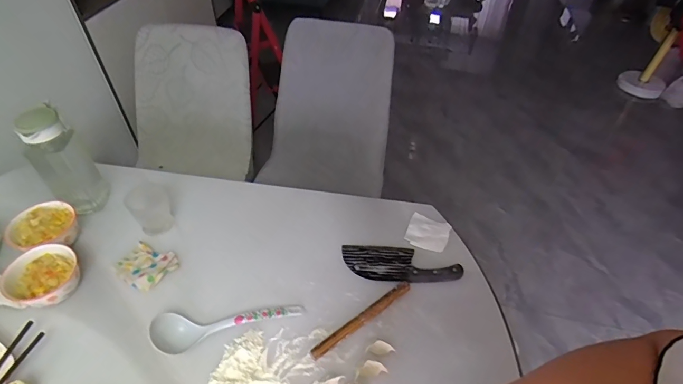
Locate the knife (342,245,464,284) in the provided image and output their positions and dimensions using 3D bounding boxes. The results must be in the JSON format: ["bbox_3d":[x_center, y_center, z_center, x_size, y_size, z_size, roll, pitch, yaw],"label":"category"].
[{"bbox_3d":[0.124,0.147,0.816,0.239,0.022,0.089,4,46,2],"label":"knife"}]

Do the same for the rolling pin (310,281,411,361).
[{"bbox_3d":[0.041,0.234,0.729,0.225,0.019,0.020,-28,53,-26],"label":"rolling pin"}]

